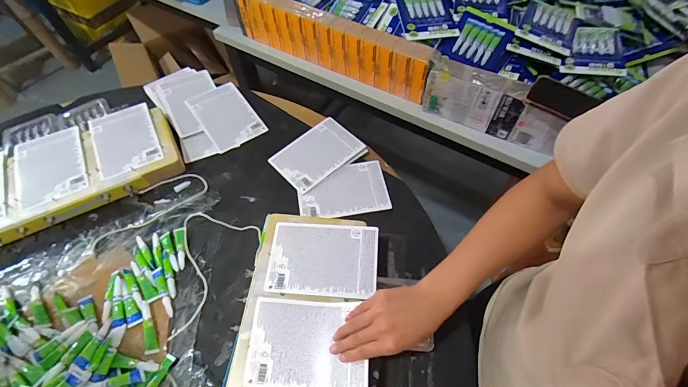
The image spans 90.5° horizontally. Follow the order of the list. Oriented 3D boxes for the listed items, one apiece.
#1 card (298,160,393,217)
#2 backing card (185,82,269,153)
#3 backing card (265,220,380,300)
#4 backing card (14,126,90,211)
[{"bbox_3d":[-0.002,-0.009,0.656,0.168,0.010,0.113,-8,57,-6],"label":"card"},{"bbox_3d":[-0.262,-0.174,0.755,0.114,0.010,0.165,-31,71,-20],"label":"backing card"},{"bbox_3d":[-0.033,0.101,0.539,0.169,0.007,0.116,4,62,4],"label":"backing card"},{"bbox_3d":[-0.554,-0.054,0.647,0.116,0.008,0.175,-26,61,-14],"label":"backing card"}]

